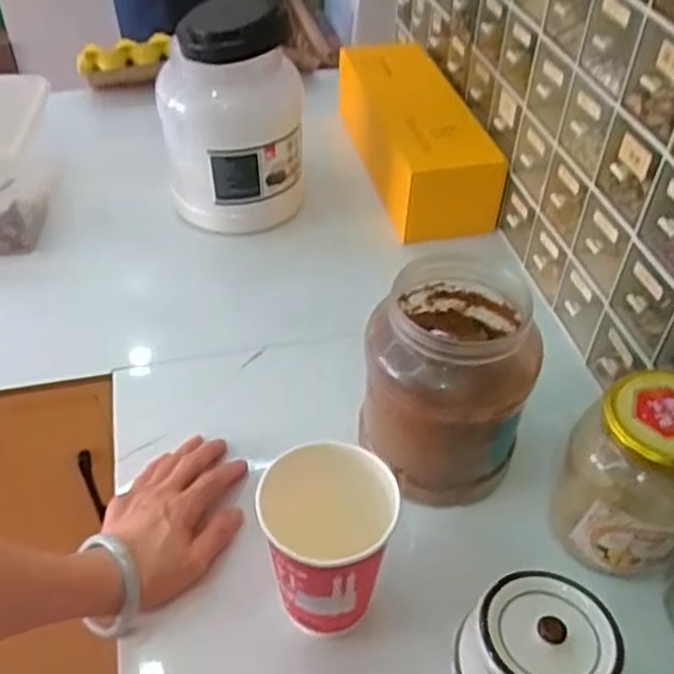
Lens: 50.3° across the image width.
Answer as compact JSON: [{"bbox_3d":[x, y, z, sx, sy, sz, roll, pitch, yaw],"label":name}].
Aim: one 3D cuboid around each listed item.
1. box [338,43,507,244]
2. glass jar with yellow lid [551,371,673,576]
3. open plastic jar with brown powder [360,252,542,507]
[{"bbox_3d":[0.095,-0.275,0.926,0.129,0.103,0.334,-8,45,-11],"label":"box"},{"bbox_3d":[0.218,0.105,0.521,0.097,0.138,0.085,33,52,27],"label":"glass jar with yellow lid"},{"bbox_3d":[0.085,0.037,0.584,0.121,0.177,0.140,-1,44,-4],"label":"open plastic jar with brown powder"}]

